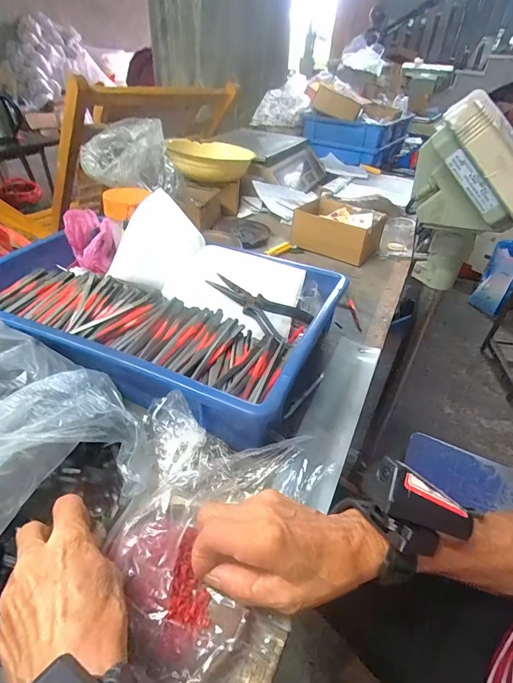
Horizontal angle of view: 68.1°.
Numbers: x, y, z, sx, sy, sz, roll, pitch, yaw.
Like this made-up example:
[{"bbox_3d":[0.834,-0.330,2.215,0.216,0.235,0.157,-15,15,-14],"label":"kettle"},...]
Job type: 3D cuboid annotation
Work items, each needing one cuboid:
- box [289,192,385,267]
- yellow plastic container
[{"bbox_3d":[0.156,-0.214,0.729,0.153,0.071,0.116,19,40,18],"label":"box"},{"bbox_3d":[-0.098,-0.397,0.831,0.182,0.052,0.153,-4,38,-10],"label":"yellow plastic container"}]

